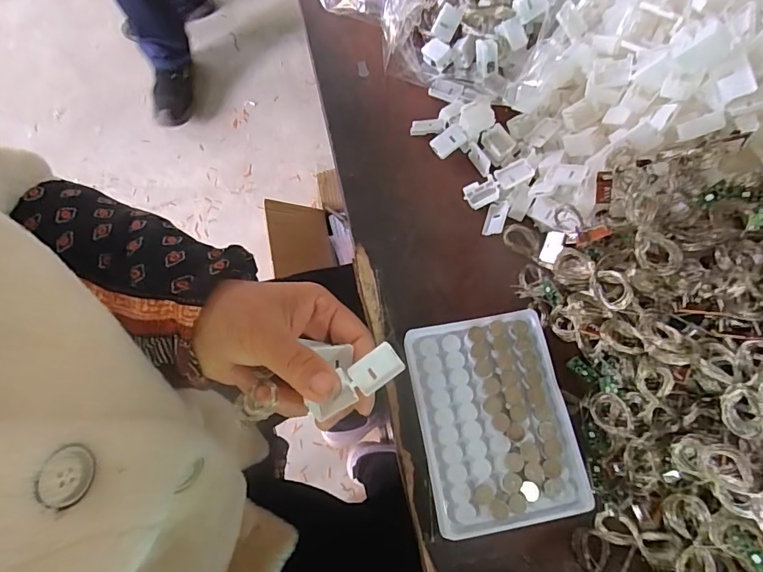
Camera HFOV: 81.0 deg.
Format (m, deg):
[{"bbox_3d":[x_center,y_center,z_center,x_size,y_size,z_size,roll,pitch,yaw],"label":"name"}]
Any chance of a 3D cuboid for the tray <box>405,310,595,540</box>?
[{"bbox_3d":[0.074,0.088,0.300,0.097,0.028,0.129,-9,71,-4],"label":"tray"}]

